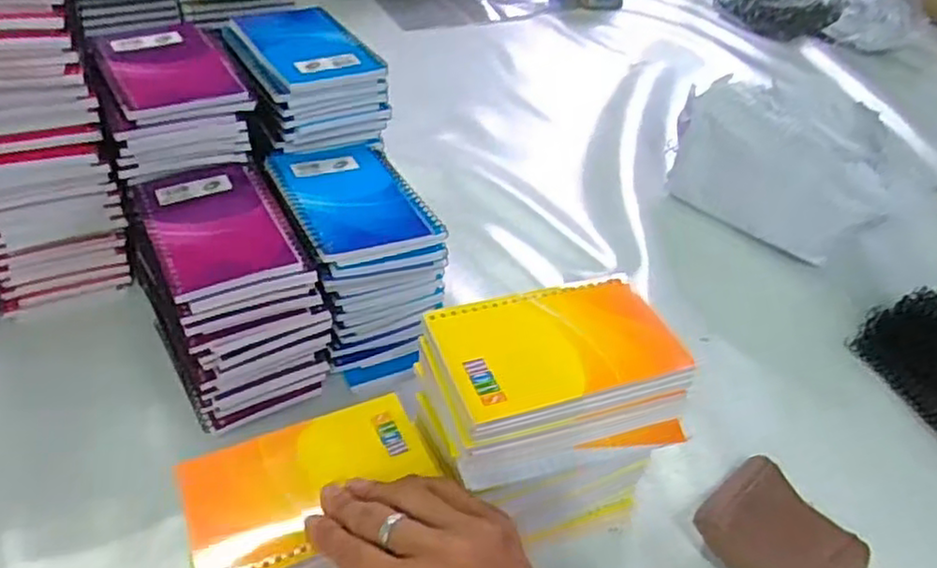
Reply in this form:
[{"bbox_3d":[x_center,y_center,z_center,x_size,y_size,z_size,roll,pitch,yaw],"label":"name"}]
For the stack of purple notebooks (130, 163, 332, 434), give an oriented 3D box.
[{"bbox_3d":[-0.176,0.002,0.516,0.099,0.110,0.156,-21,48,-28],"label":"stack of purple notebooks"}]

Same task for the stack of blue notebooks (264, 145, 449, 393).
[{"bbox_3d":[-0.086,-0.023,0.557,0.099,0.112,0.157,-18,47,-26],"label":"stack of blue notebooks"}]

